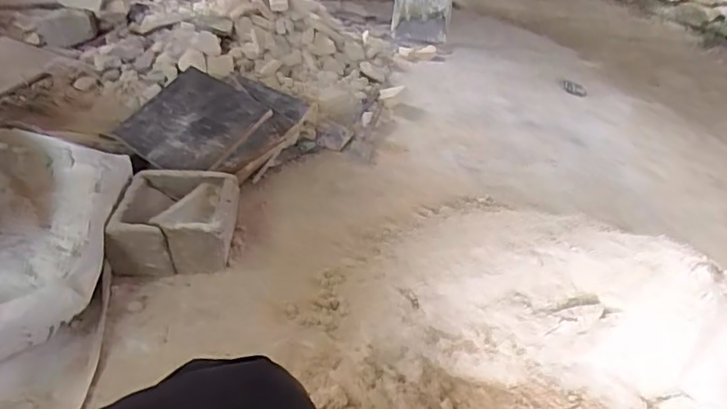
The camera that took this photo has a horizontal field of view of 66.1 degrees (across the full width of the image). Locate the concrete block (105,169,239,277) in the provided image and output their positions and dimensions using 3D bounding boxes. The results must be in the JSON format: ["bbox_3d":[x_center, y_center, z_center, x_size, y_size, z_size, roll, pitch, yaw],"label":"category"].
[{"bbox_3d":[-0.349,0.032,1.058,0.203,0.107,0.199,4,37,-8],"label":"concrete block"}]

